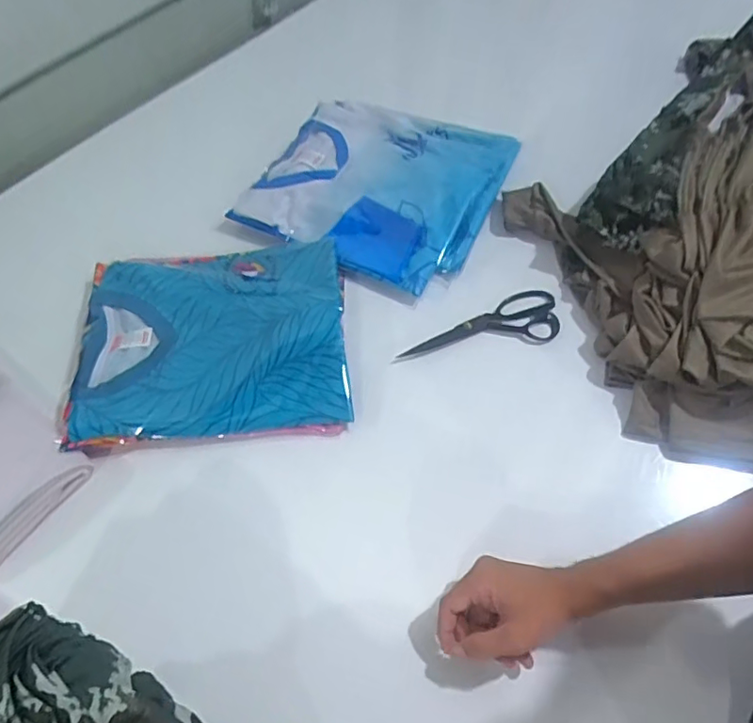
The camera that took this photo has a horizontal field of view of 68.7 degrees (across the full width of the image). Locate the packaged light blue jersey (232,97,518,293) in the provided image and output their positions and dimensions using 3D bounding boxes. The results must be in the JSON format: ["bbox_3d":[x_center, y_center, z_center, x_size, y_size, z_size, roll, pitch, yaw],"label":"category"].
[{"bbox_3d":[0.004,-0.288,0.836,0.352,0.030,0.328,24,64,14],"label":"packaged light blue jersey"}]

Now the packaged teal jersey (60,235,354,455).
[{"bbox_3d":[-0.210,-0.040,0.706,0.336,0.025,0.293,-6,61,-1],"label":"packaged teal jersey"}]

